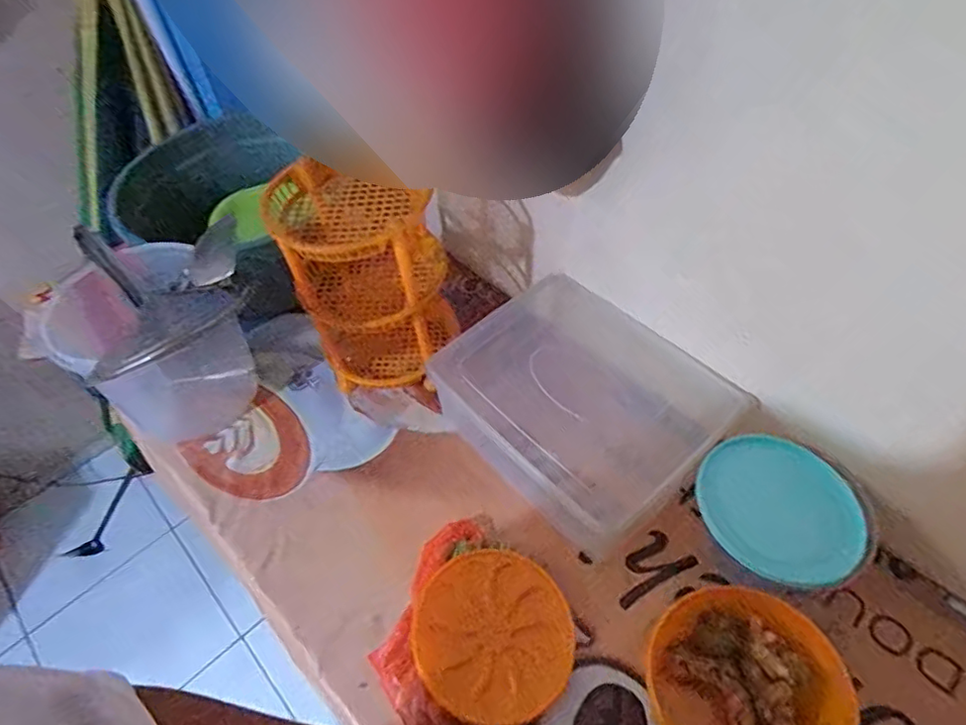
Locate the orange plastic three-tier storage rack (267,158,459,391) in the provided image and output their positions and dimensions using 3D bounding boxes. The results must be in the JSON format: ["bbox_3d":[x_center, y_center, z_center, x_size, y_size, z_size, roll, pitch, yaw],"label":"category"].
[{"bbox_3d":[-0.166,-0.115,0.887,0.227,0.323,0.170,-15,52,-8],"label":"orange plastic three-tier storage rack"}]

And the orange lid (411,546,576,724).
[{"bbox_3d":[0.013,0.325,0.707,0.185,0.007,0.186,4,55,-5],"label":"orange lid"}]

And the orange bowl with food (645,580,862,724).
[{"bbox_3d":[0.276,0.350,0.627,0.171,0.108,0.189,-31,56,-19],"label":"orange bowl with food"}]

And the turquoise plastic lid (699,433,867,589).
[{"bbox_3d":[0.347,0.170,0.690,0.150,0.012,0.179,-38,60,-2],"label":"turquoise plastic lid"}]

